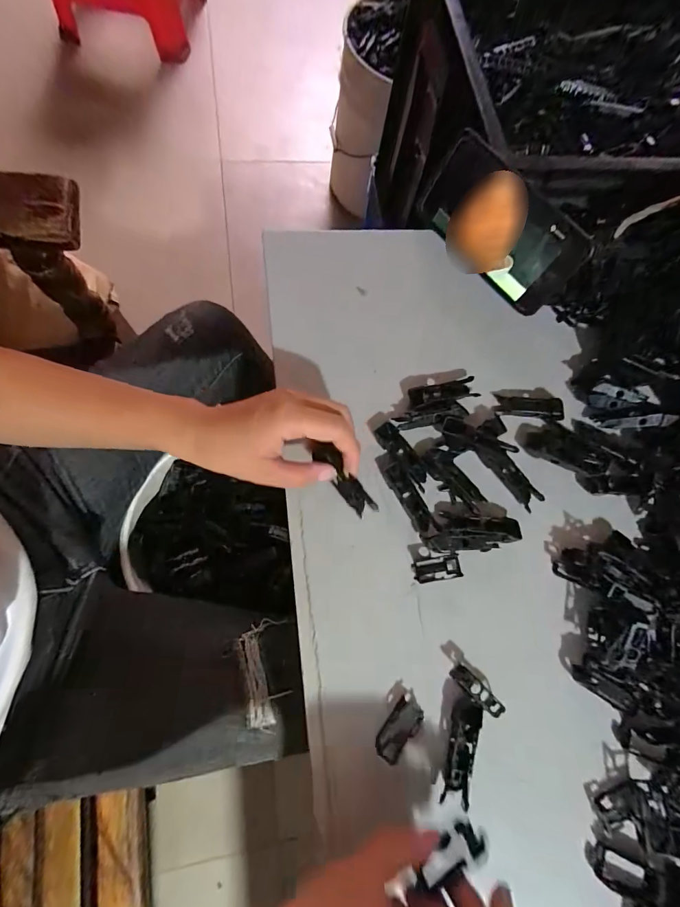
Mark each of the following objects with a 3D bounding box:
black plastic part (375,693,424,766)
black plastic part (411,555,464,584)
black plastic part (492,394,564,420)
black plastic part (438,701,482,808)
[{"bbox_3d":[0.044,0.200,0.286,0.021,0.013,0.042,40,73,6],"label":"black plastic part"},{"bbox_3d":[0.080,0.095,0.322,0.039,0.005,0.018,-7,74,-9],"label":"black plastic part"},{"bbox_3d":[0.176,-0.043,0.363,0.063,0.006,0.022,10,73,-4],"label":"black plastic part"},{"bbox_3d":[0.088,0.215,0.285,0.019,0.010,0.063,17,72,-2],"label":"black plastic part"}]

